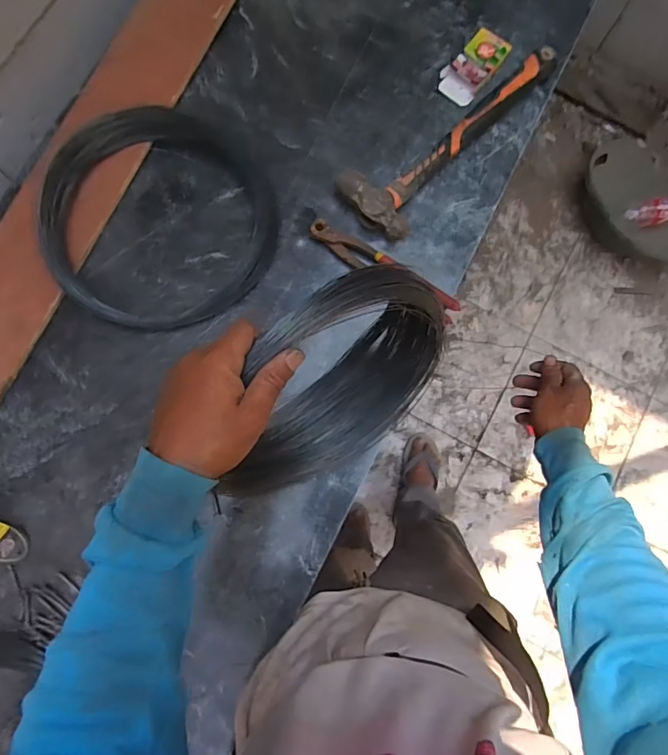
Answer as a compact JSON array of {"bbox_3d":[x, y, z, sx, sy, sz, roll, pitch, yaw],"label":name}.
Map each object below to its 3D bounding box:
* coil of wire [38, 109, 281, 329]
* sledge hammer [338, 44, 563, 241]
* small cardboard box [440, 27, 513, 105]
[{"bbox_3d":[-0.221,-0.220,0.620,0.290,0.053,0.311,0,79,-1],"label":"coil of wire"},{"bbox_3d":[0.160,-0.341,0.656,0.112,0.035,0.351,43,82,7],"label":"sledge hammer"},{"bbox_3d":[0.201,-0.449,0.684,0.061,0.023,0.108,41,81,6],"label":"small cardboard box"}]

